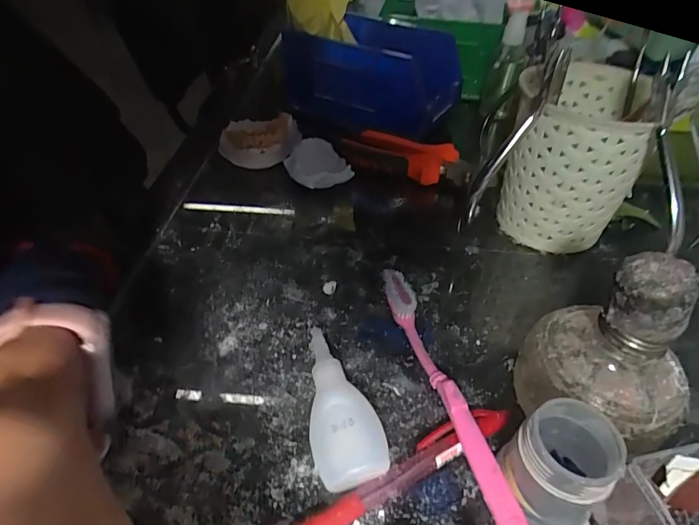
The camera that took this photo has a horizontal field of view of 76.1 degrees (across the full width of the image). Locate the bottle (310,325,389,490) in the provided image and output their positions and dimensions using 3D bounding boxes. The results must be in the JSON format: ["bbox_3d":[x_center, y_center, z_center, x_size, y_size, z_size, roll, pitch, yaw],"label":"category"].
[{"bbox_3d":[-0.010,0.073,0.237,0.033,0.021,0.088,-13,45,-16],"label":"bottle"}]

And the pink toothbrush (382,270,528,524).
[{"bbox_3d":[0.054,0.077,0.235,0.014,0.020,0.191,-9,44,-12],"label":"pink toothbrush"}]

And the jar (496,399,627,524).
[{"bbox_3d":[0.095,0.090,0.201,0.046,0.050,0.042,-26,50,-27],"label":"jar"}]

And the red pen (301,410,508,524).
[{"bbox_3d":[0.023,0.102,0.214,0.129,0.011,0.015,-21,47,-23],"label":"red pen"}]

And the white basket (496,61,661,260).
[{"bbox_3d":[0.161,-0.076,0.340,0.080,0.109,0.098,11,44,9],"label":"white basket"}]

